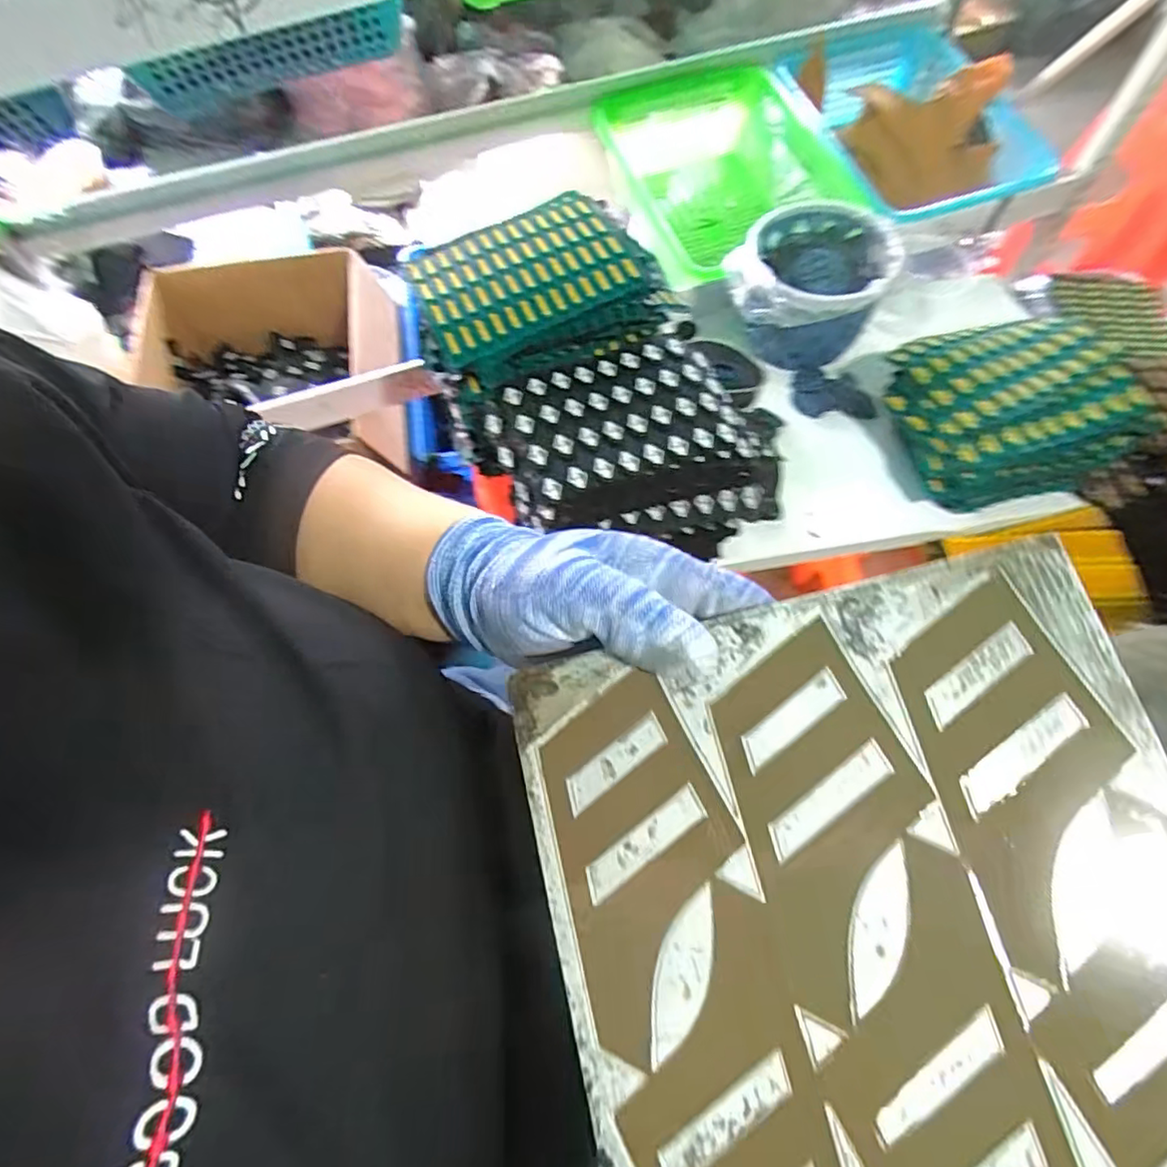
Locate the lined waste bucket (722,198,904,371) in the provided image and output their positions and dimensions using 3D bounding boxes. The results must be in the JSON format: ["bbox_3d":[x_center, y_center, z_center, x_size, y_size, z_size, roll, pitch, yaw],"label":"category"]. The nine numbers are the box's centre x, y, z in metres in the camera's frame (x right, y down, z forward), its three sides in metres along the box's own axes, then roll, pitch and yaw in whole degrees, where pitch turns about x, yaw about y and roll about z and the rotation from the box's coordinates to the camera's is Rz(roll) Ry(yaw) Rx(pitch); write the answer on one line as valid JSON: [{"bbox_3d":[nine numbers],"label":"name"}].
[{"bbox_3d":[0.264,-0.350,0.751,0.171,0.130,0.167,-1,64,1],"label":"lined waste bucket"}]

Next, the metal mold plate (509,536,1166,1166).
[{"bbox_3d":[0.087,0.102,0.187,0.190,0.004,0.197,-14,74,5],"label":"metal mold plate"}]

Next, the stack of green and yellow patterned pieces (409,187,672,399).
[{"bbox_3d":[-0.049,-0.288,0.597,0.228,0.055,0.171,-27,66,-11],"label":"stack of green and yellow patterned pieces"}]

